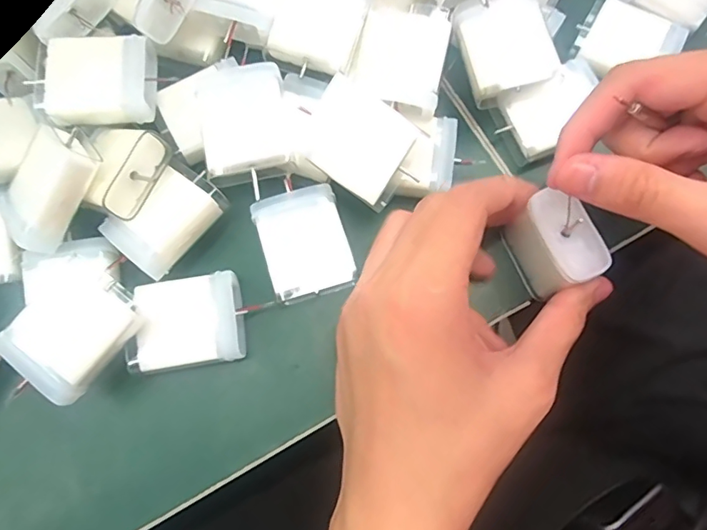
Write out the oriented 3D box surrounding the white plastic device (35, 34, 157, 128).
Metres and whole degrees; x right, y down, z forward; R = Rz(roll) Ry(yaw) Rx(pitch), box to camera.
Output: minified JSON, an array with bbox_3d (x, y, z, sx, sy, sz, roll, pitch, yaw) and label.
[{"bbox_3d":[-0.122,-0.088,0.252,0.050,0.015,0.040,-5,75,0],"label":"white plastic device"}]

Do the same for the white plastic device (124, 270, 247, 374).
[{"bbox_3d":[-0.079,0.028,0.246,0.052,0.014,0.041,-8,75,-1],"label":"white plastic device"}]

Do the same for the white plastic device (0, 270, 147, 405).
[{"bbox_3d":[-0.122,0.028,0.230,0.043,0.020,0.050,36,79,10],"label":"white plastic device"}]

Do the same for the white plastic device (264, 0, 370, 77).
[{"bbox_3d":[-0.017,-0.123,0.261,0.042,0.016,0.047,15,76,5],"label":"white plastic device"}]

